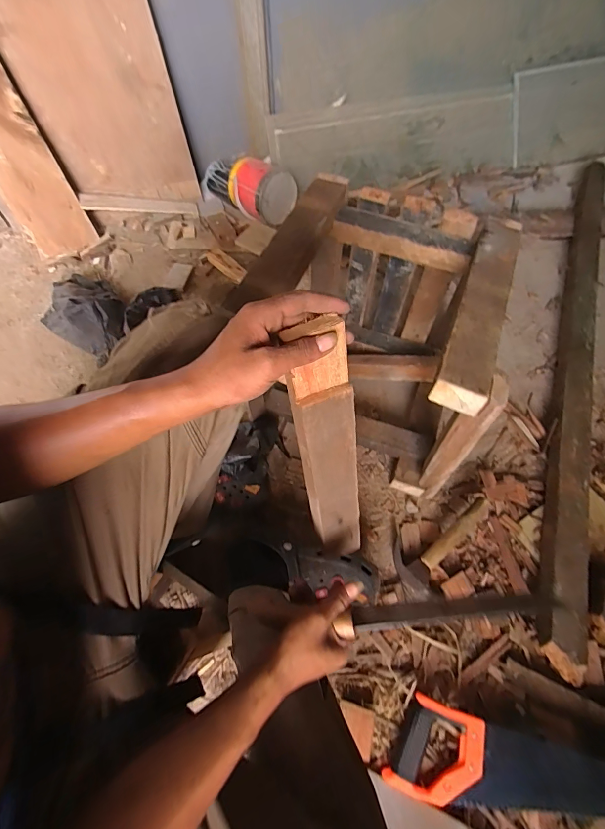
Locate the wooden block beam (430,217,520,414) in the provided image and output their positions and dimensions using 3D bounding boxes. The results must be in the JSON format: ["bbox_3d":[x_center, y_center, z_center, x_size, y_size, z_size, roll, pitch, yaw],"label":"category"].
[{"bbox_3d":[0.261,-0.170,0.540,0.071,0.037,0.380,21,62,11],"label":"wooden block beam"}]

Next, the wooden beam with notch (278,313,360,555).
[{"bbox_3d":[0.033,0.064,0.429,0.062,0.361,0.026,-16,41,-7],"label":"wooden beam with notch"}]

